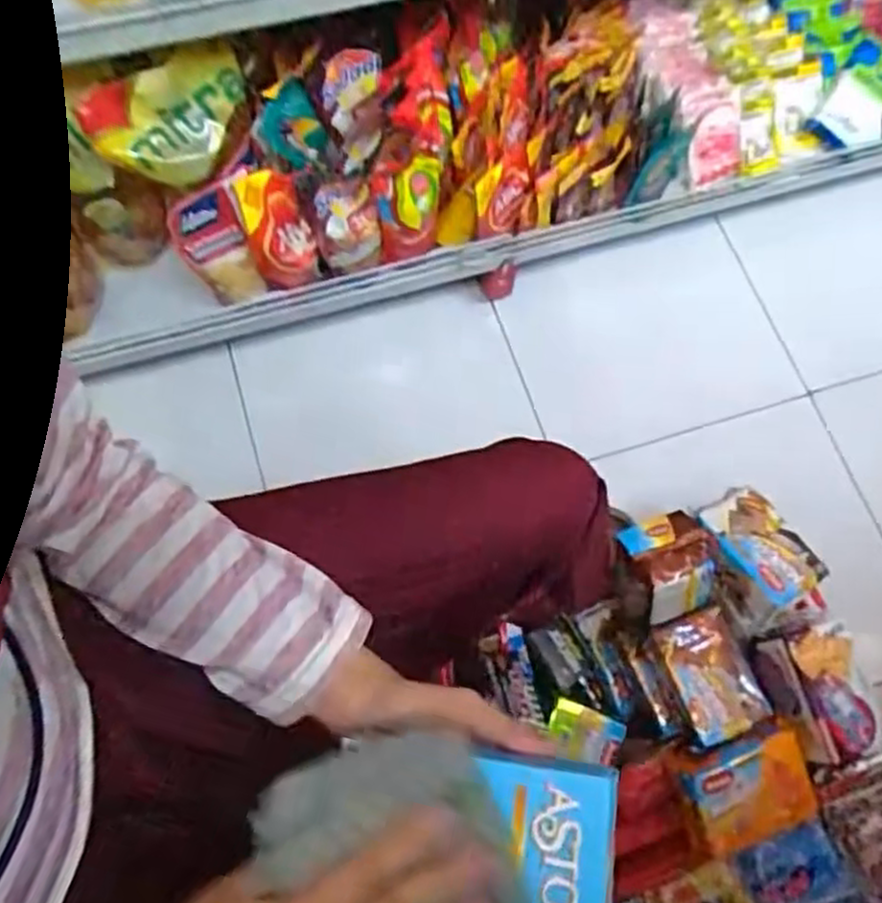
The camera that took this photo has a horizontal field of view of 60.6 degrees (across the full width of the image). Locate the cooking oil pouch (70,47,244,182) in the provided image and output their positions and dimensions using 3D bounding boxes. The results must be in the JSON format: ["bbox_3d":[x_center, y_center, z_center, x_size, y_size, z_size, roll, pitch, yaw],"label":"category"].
[{"bbox_3d":[-0.301,-0.371,0.839,0.175,0.120,0.055,-35,51,-15],"label":"cooking oil pouch"}]

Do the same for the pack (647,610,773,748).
[{"bbox_3d":[0.263,0.218,0.741,0.085,0.020,0.113,-20,72,-9],"label":"pack"}]

